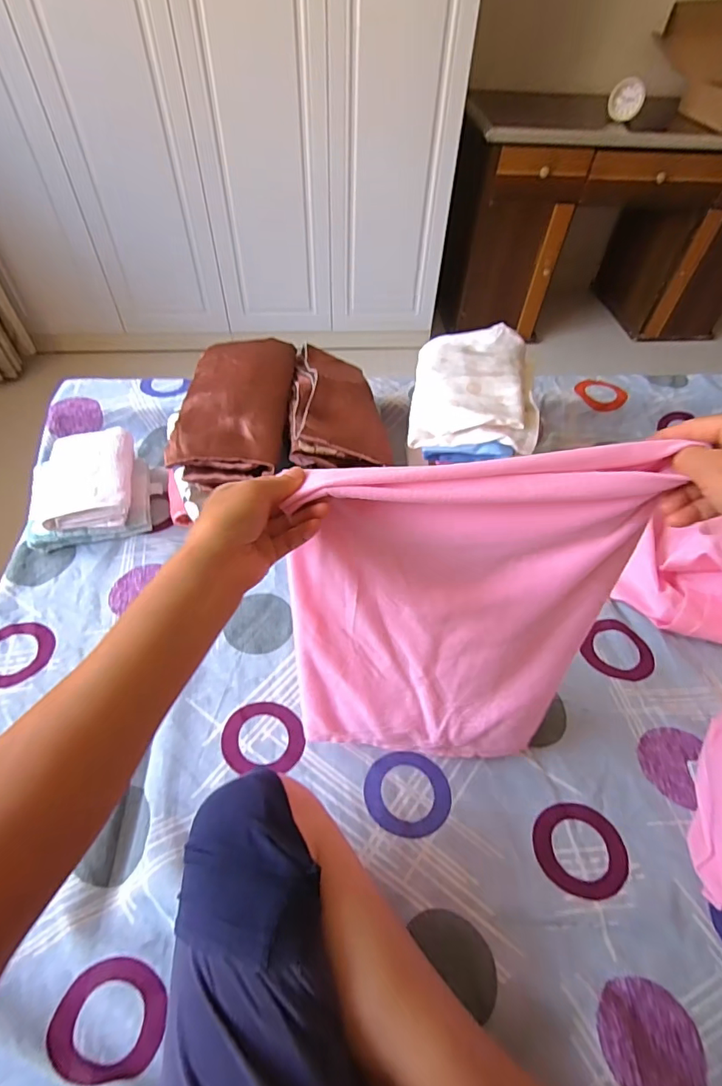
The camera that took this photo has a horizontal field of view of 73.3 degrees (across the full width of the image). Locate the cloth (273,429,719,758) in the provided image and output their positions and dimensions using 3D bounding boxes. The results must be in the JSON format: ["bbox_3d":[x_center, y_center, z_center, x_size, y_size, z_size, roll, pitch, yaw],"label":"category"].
[{"bbox_3d":[0.075,0.077,0.446,0.278,0.377,0.060,5,36,6],"label":"cloth"}]

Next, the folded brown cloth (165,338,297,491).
[{"bbox_3d":[-0.181,-0.212,0.711,0.154,0.058,0.296,3,52,0],"label":"folded brown cloth"}]

